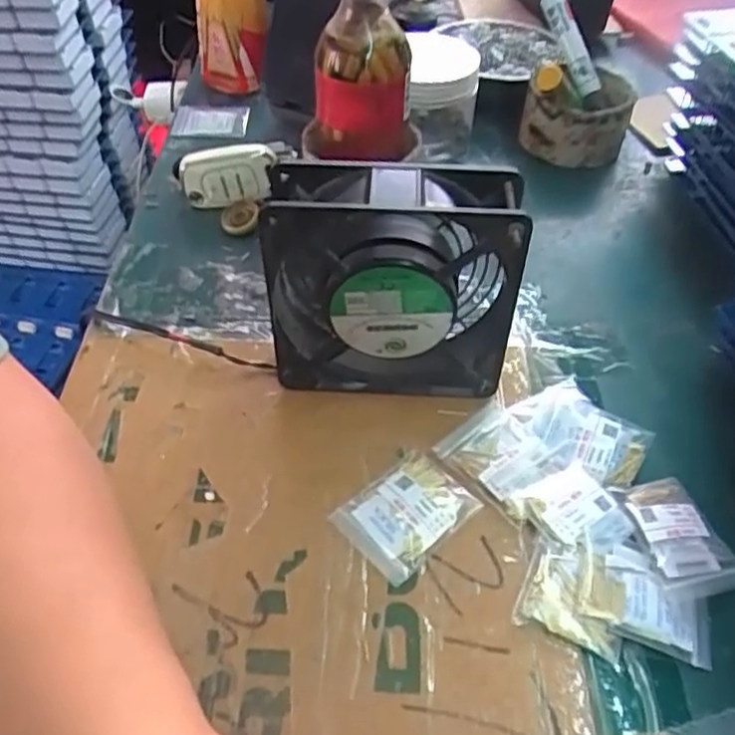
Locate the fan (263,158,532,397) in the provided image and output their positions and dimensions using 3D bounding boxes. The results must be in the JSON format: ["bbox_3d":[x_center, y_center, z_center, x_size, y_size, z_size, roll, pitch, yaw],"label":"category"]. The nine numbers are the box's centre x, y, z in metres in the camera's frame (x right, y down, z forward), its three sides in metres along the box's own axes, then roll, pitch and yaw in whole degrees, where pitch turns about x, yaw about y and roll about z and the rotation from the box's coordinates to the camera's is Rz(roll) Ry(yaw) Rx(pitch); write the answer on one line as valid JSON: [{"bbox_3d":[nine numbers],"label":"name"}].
[{"bbox_3d":[0.012,-0.040,0.349,0.119,0.121,0.040,4,48,4],"label":"fan"}]

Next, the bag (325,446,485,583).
[{"bbox_3d":[0.019,0.069,0.329,0.058,0.006,0.047,-36,57,-28],"label":"bag"}]

